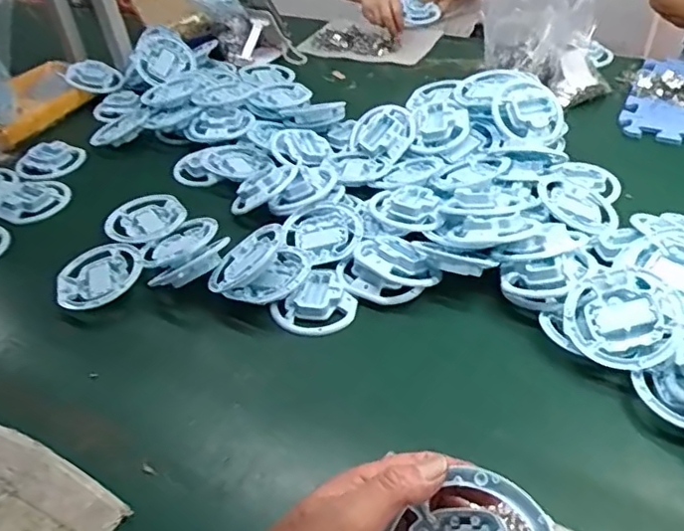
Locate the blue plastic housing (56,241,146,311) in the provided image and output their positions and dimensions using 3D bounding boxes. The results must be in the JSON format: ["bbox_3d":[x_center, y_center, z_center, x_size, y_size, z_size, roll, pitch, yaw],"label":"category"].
[{"bbox_3d":[-0.288,0.011,0.720,0.099,0.023,0.092,-18,42,-15],"label":"blue plastic housing"}]

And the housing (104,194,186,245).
[{"bbox_3d":[-0.263,-0.061,0.810,0.100,0.017,0.110,-3,41,3],"label":"housing"}]

